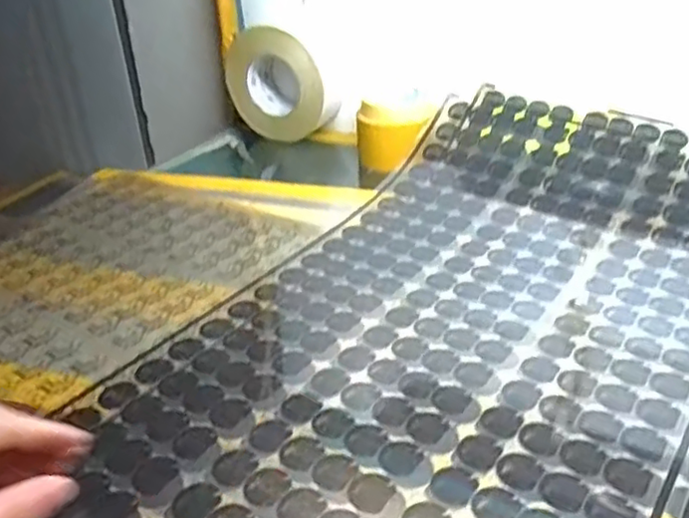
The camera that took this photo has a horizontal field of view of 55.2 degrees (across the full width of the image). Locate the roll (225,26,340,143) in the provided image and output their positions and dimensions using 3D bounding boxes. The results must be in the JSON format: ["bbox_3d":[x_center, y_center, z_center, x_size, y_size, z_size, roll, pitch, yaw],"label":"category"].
[{"bbox_3d":[-0.078,-0.226,0.841,0.137,0.124,0.066,14,35,26],"label":"roll"}]

